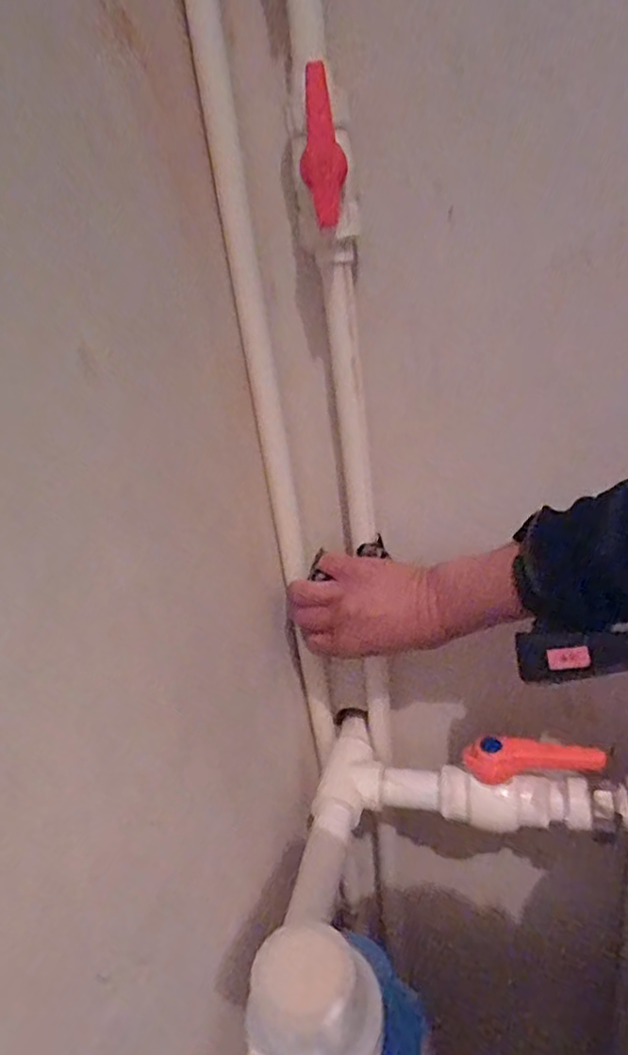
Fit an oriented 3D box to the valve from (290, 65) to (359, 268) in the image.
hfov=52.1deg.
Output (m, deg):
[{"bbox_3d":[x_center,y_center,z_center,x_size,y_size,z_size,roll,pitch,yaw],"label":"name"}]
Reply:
[{"bbox_3d":[0.007,-0.221,0.401,0.040,0.101,0.050,-4,25,6],"label":"valve"}]

